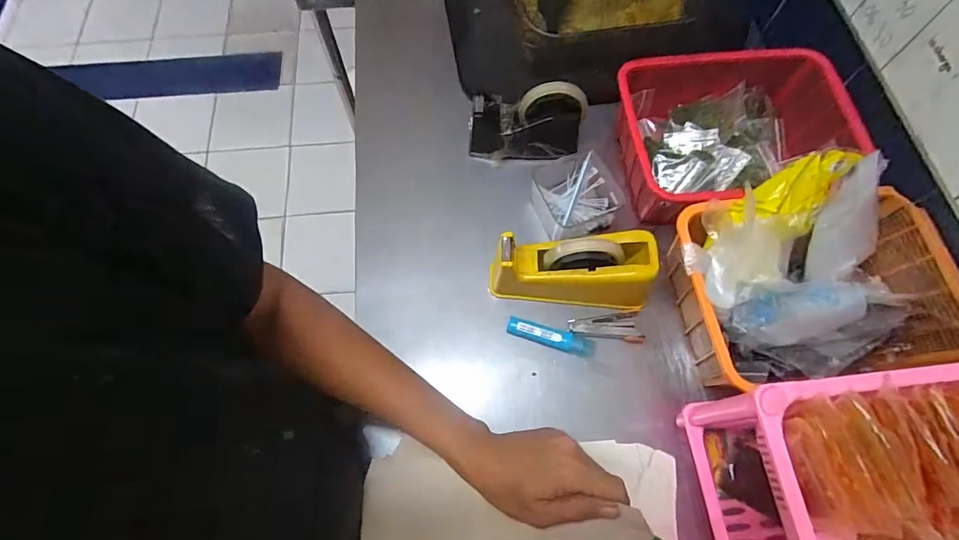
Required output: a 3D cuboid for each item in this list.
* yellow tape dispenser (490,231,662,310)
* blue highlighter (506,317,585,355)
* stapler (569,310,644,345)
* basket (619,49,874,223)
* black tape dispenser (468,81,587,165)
[{"bbox_3d":[0.112,-0.003,0.571,0.196,0.109,0.073,1,68,-1],"label":"yellow tape dispenser"},{"bbox_3d":[0.084,0.082,0.581,0.097,0.013,0.022,18,68,6],"label":"blue highlighter"},{"bbox_3d":[0.158,0.072,0.580,0.092,0.015,0.040,-3,68,-2],"label":"stapler"},{"bbox_3d":[0.349,-0.183,0.645,0.298,0.103,0.223,-8,68,-5],"label":"basket"},{"bbox_3d":[0.062,-0.206,0.654,0.161,0.108,0.054,7,68,2],"label":"black tape dispenser"}]

